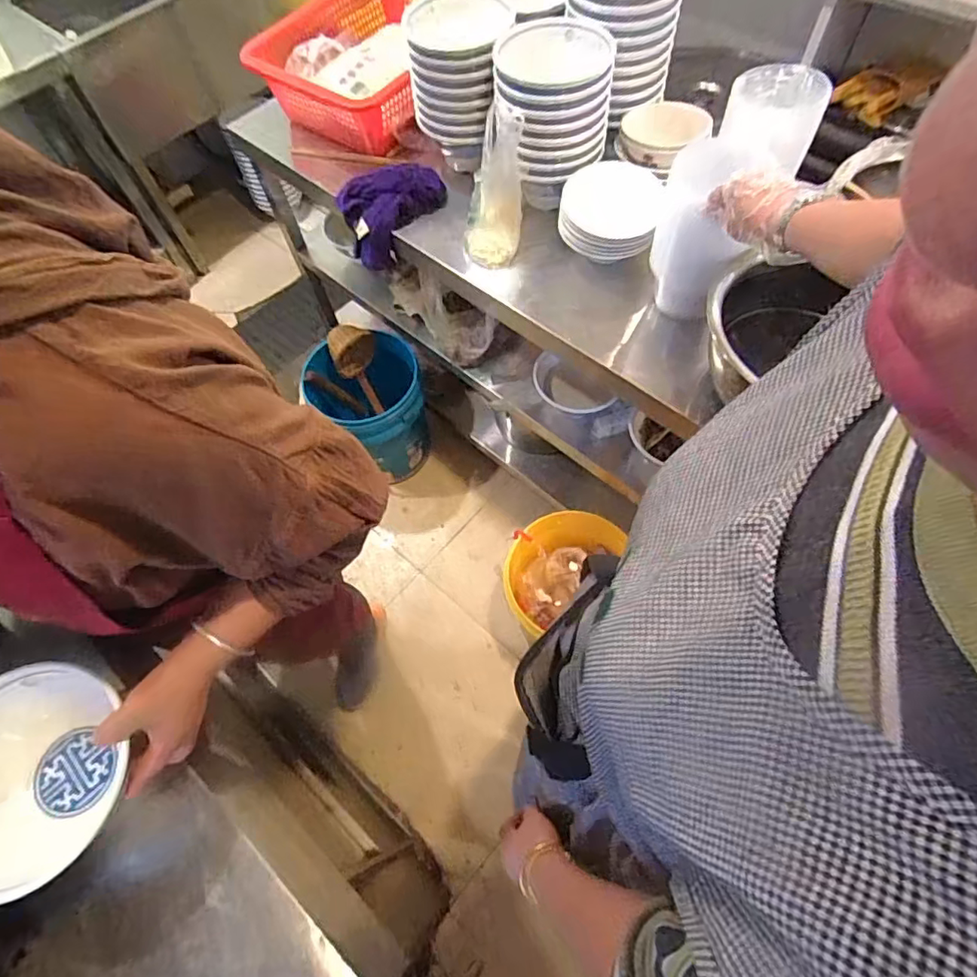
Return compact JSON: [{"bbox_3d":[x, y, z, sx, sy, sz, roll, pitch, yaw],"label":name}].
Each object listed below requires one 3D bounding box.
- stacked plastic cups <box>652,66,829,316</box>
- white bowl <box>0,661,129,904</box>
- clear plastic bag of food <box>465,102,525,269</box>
[{"bbox_3d":[0.337,-0.418,0.802,0.144,0.110,0.331,32,108,18],"label":"stacked plastic cups"},{"bbox_3d":[-0.436,0.281,0.541,0.160,0.100,0.171,34,69,18],"label":"white bowl"},{"bbox_3d":[0.013,-0.524,0.988,0.096,0.249,0.072,16,37,11],"label":"clear plastic bag of food"}]

